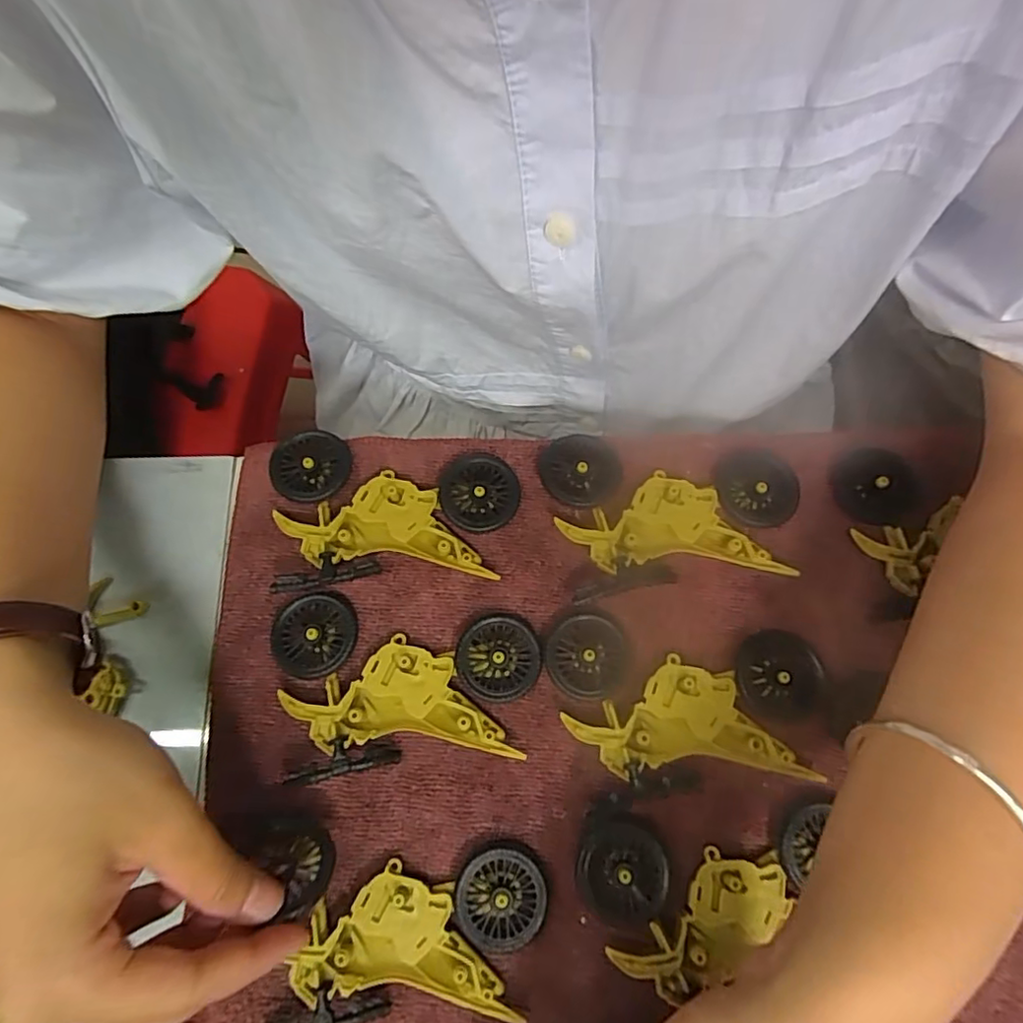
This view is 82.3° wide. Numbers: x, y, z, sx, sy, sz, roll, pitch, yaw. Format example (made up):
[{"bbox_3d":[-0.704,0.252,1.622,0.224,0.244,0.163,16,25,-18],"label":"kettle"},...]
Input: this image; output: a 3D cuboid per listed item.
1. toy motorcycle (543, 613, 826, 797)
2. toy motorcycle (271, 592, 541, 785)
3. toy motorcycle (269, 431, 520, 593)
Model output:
[{"bbox_3d":[0.073,0.083,0.251,0.115,0.013,0.066,5,75,3],"label":"toy motorcycle"},{"bbox_3d":[-0.046,0.074,0.259,0.113,0.014,0.074,-4,75,0],"label":"toy motorcycle"},{"bbox_3d":[-0.056,0.000,0.278,0.114,0.015,0.073,1,75,2],"label":"toy motorcycle"}]

